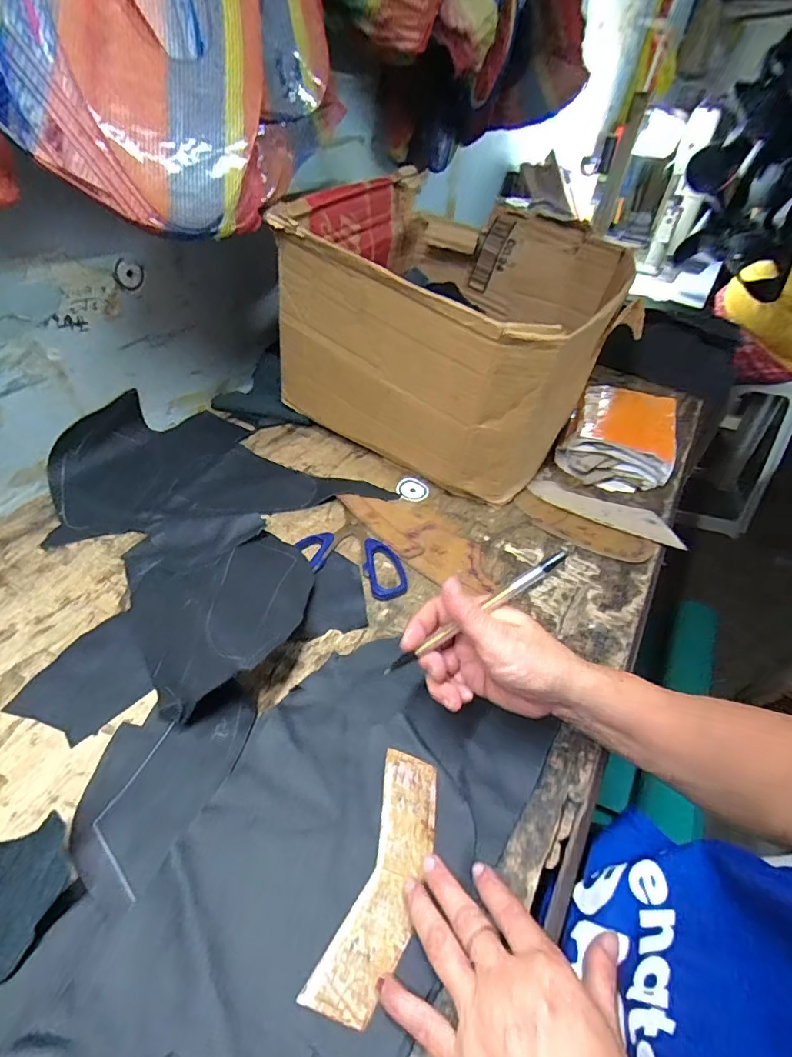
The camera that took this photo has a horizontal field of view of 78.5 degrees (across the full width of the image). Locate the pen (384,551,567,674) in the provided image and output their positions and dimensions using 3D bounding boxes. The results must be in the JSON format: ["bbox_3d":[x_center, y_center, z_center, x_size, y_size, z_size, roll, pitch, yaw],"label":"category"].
[{"bbox_3d":[0.050,0.057,0.318,0.142,0.007,0.007,-36,44,12],"label":"pen"}]

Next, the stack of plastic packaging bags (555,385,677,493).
[{"bbox_3d":[0.322,-0.136,0.694,0.143,0.053,0.220,20,44,16],"label":"stack of plastic packaging bags"}]

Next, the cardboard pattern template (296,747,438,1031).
[{"bbox_3d":[-0.006,0.212,0.302,0.044,0.006,0.139,16,43,12],"label":"cardboard pattern template"}]

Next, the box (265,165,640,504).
[{"bbox_3d":[0.095,-0.274,0.672,0.358,0.258,0.446,25,45,20],"label":"box"}]

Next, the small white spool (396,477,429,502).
[{"bbox_3d":[0.020,-0.049,0.604,0.039,0.010,0.035,12,42,7],"label":"small white spool"}]

